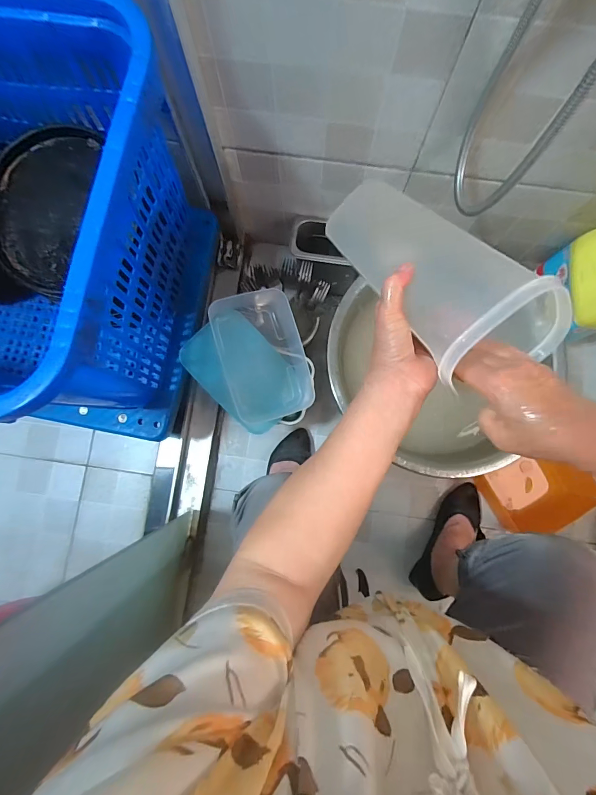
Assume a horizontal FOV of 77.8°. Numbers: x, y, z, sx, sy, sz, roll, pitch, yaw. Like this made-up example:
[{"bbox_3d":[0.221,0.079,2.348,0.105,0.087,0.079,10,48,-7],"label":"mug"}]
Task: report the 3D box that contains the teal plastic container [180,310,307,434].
[{"bbox_3d":[-0.098,-0.052,0.700,0.168,0.071,0.219,-44,85,-5],"label":"teal plastic container"}]

